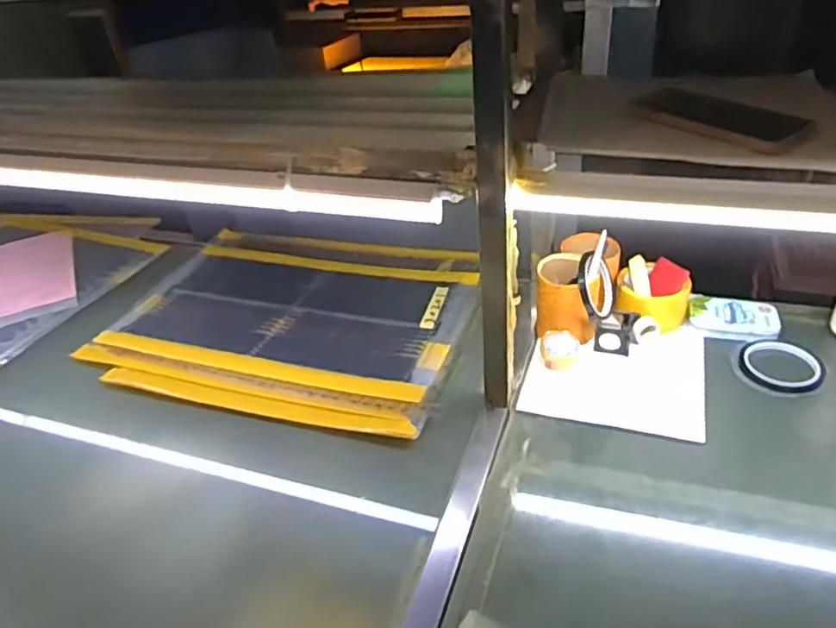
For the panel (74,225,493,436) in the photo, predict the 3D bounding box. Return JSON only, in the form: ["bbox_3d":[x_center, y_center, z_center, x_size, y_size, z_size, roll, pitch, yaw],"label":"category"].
[{"bbox_3d":[-0.193,0.001,0.958,0.556,0.033,0.421,8,39,19],"label":"panel"}]

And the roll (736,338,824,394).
[{"bbox_3d":[0.457,0.062,0.773,0.094,0.012,0.094,-4,40,3],"label":"roll"}]

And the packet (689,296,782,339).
[{"bbox_3d":[0.429,0.004,0.835,0.111,0.019,0.065,10,38,22],"label":"packet"}]

